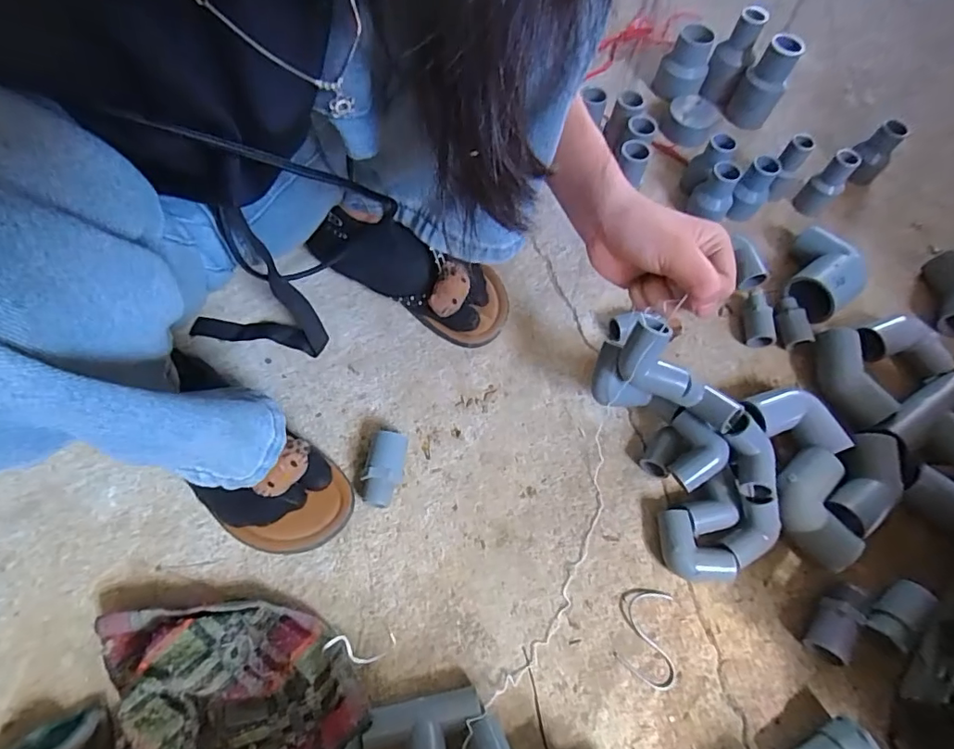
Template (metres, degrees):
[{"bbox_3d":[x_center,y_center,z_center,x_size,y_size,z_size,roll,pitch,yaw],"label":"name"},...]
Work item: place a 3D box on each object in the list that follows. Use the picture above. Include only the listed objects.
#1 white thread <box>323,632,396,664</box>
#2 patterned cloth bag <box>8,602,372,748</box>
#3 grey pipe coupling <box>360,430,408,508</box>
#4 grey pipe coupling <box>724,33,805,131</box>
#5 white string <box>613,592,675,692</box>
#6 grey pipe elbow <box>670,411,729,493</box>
[{"bbox_3d":[-0.094,0.219,0.415,0.056,0.008,0.022,10,64,-11],"label":"white thread"},{"bbox_3d":[-0.222,0.253,0.366,0.239,0.063,0.178,-36,70,-17],"label":"patterned cloth bag"},{"bbox_3d":[-0.083,0.086,0.466,0.032,0.034,0.067,11,64,3],"label":"grey pipe coupling"},{"bbox_3d":[0.381,-0.390,0.681,0.061,0.093,0.050,29,67,11],"label":"grey pipe coupling"},{"bbox_3d":[0.145,0.216,0.427,0.048,0.004,0.070,22,65,9],"label":"white string"},{"bbox_3d":[0.198,0.069,0.461,0.044,0.023,0.066,-4,68,34],"label":"grey pipe elbow"}]

